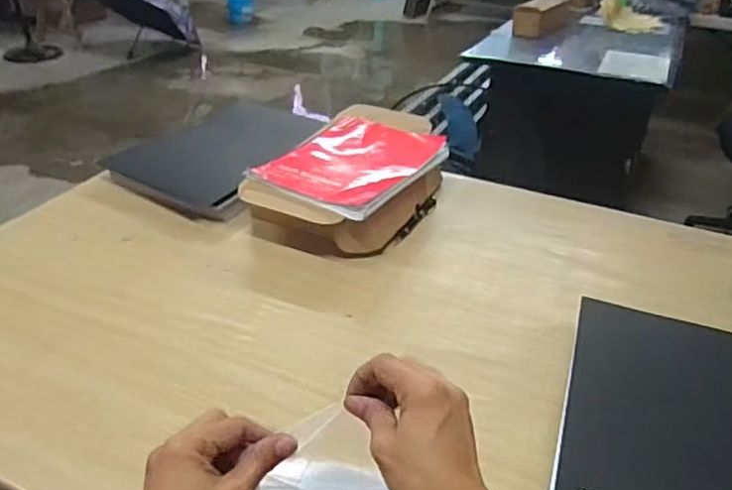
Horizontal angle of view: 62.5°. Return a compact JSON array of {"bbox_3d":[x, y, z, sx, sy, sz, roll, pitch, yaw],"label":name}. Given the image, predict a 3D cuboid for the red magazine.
[{"bbox_3d":[-0.019,-0.140,1.007,0.220,0.017,0.296,20,37,26],"label":"red magazine"}]

